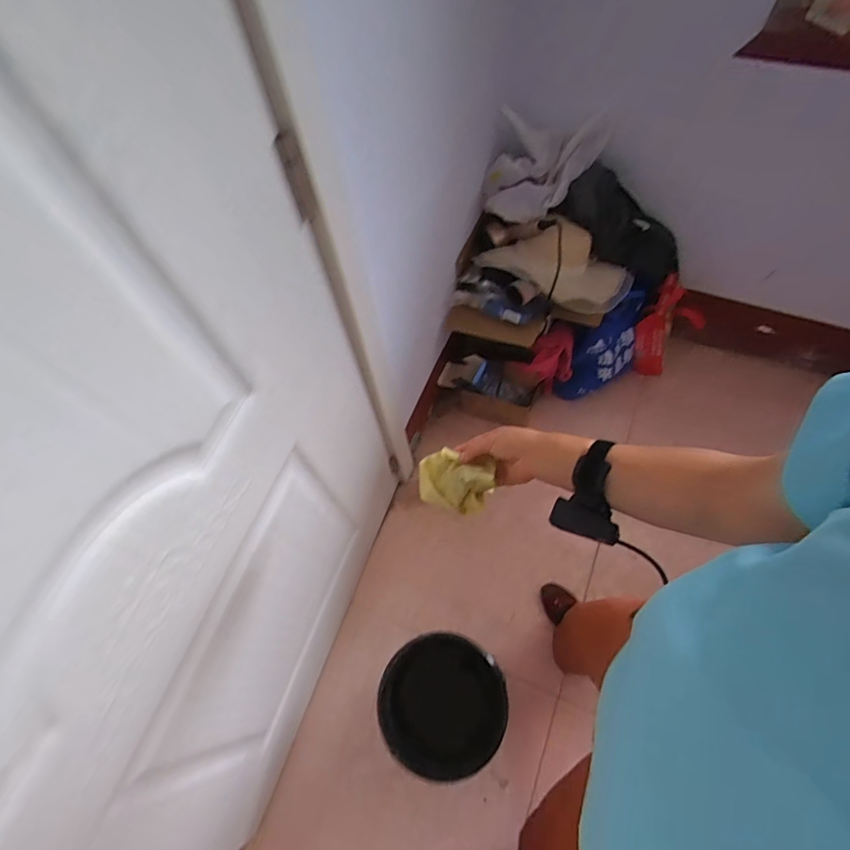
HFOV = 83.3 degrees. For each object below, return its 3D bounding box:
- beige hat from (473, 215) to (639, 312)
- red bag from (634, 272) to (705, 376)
[{"bbox_3d":[0.361,-0.414,1.265,0.416,0.153,0.201,16,60,-9],"label":"beige hat"},{"bbox_3d":[0.733,-0.279,1.453,0.153,0.275,0.178,33,71,18],"label":"red bag"}]

